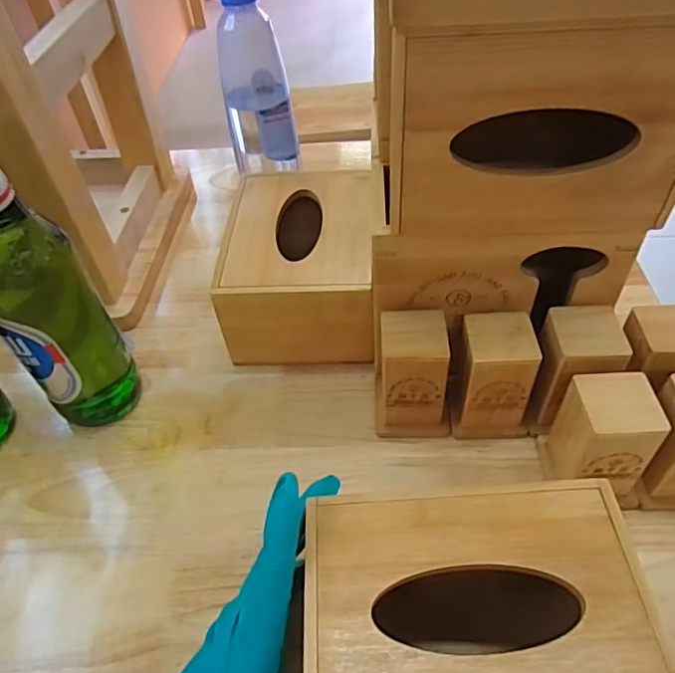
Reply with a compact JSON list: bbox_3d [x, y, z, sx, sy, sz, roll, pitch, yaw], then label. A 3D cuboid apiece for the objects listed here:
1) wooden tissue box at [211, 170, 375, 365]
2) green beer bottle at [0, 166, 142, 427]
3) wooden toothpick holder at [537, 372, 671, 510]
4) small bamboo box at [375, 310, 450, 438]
[{"bbox_3d":[-0.030,-0.061,0.478,0.118,0.085,0.169,-1,49,4],"label":"wooden tissue box"},{"bbox_3d":[-0.199,-0.034,0.356,0.065,0.260,0.064,-38,56,-25],"label":"green beer bottle"},{"bbox_3d":[0.167,0.067,0.350,0.053,0.083,0.046,2,49,6],"label":"wooden toothpick holder"},{"bbox_3d":[0.054,0.029,0.400,0.052,0.085,0.049,-1,49,4],"label":"small bamboo box"}]

